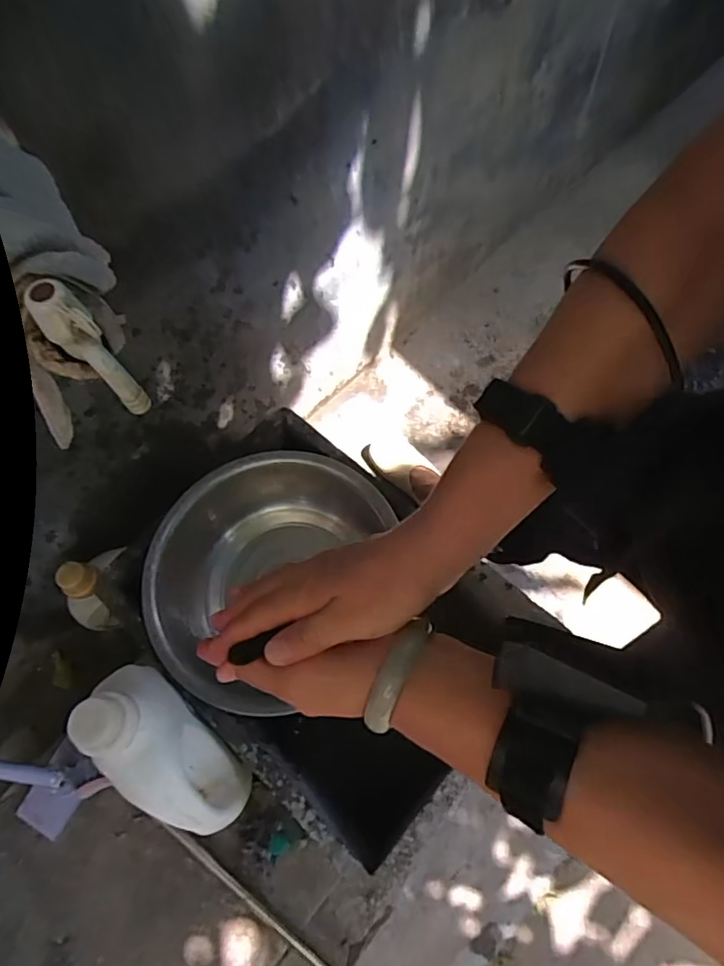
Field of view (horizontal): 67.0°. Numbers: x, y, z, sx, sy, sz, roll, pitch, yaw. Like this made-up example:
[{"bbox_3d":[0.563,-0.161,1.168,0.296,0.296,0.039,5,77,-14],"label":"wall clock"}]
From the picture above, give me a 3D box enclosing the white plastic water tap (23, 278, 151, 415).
[{"bbox_3d":[-0.176,-0.086,0.362,0.027,0.101,0.025,-45,43,-15],"label":"white plastic water tap"}]

